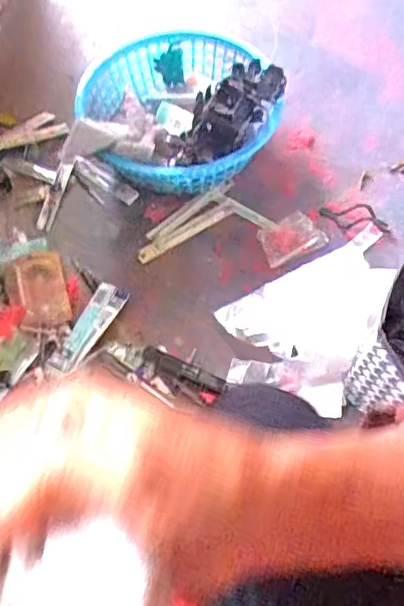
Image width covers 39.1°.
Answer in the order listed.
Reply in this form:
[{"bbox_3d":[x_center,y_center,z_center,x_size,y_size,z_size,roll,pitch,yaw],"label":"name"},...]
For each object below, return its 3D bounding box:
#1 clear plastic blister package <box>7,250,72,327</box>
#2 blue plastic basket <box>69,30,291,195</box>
[{"bbox_3d":[-0.249,-0.026,0.854,0.083,0.016,0.137,-16,63,-5],"label":"clear plastic blister package"},{"bbox_3d":[-0.033,-0.304,0.915,0.273,0.148,0.286,-1,62,2],"label":"blue plastic basket"}]

